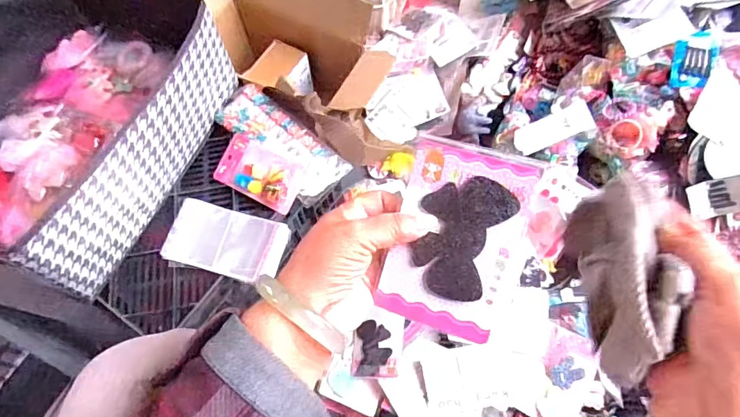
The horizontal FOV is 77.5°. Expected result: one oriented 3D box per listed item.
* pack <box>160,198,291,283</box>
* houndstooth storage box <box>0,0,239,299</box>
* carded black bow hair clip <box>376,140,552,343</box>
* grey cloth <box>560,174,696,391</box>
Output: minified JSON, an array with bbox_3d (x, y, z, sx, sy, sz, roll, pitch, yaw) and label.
[{"bbox_3d":[-0.207,0.048,0.664,0.167,0.022,0.093,11,67,7],"label":"pack"},{"bbox_3d":[-0.437,-0.130,0.646,0.346,0.155,0.386,19,68,10],"label":"houndstooth storage box"},{"bbox_3d":[0.062,0.022,0.322,0.089,0.005,0.125,15,94,16],"label":"carded black bow hair clip"},{"bbox_3d":[0.164,0.044,0.295,0.047,0.060,0.124,-2,66,1],"label":"grey cloth"}]

